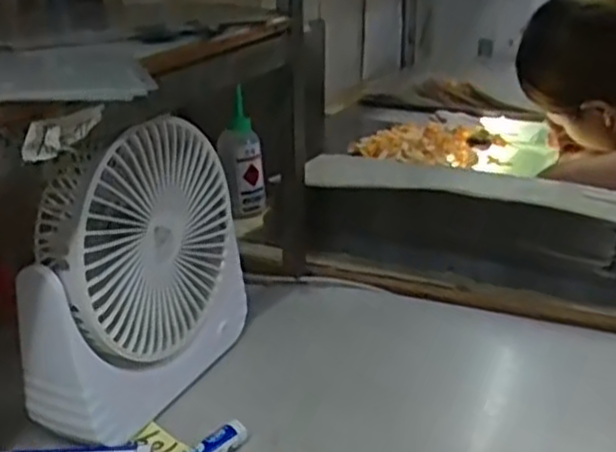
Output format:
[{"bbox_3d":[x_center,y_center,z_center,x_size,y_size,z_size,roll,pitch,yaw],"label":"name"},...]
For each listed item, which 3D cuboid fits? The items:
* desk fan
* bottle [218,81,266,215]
[{"bbox_3d":[-0.115,0.028,0.526,0.072,0.186,0.186,8,25,18],"label":"desk fan"},{"bbox_3d":[-0.076,-0.080,0.863,0.052,0.147,0.049,-3,21,-5],"label":"bottle"}]

